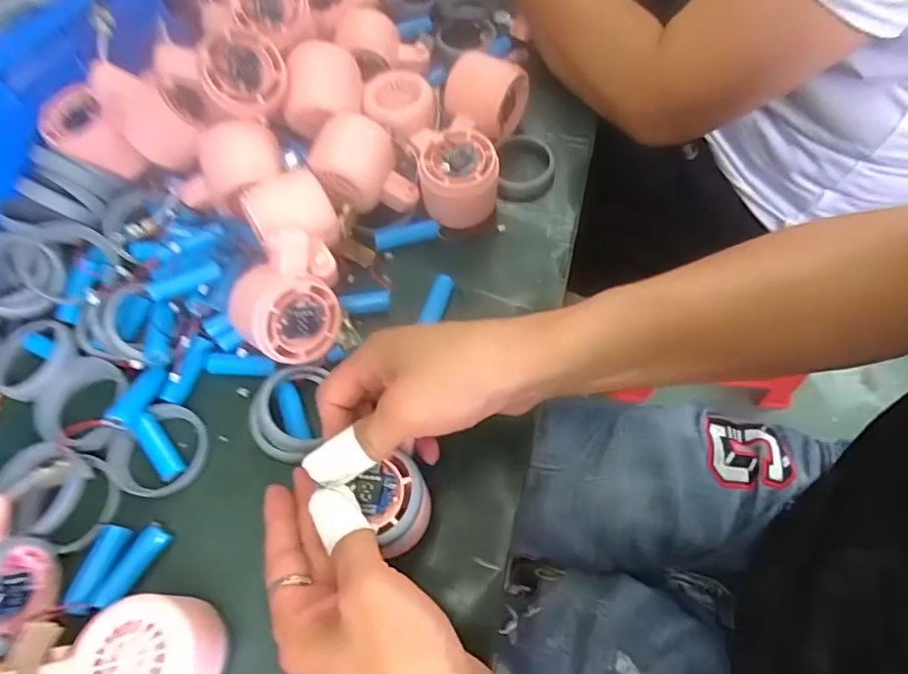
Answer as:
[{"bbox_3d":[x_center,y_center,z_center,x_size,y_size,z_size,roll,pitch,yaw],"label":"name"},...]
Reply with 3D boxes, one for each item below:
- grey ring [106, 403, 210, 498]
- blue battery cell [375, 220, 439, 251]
[{"bbox_3d":[-0.191,0.075,0.363,0.060,0.011,0.057,-2,63,3],"label":"grey ring"},{"bbox_3d":[-0.036,-0.080,0.433,0.051,0.014,0.014,-18,63,-5],"label":"blue battery cell"}]

